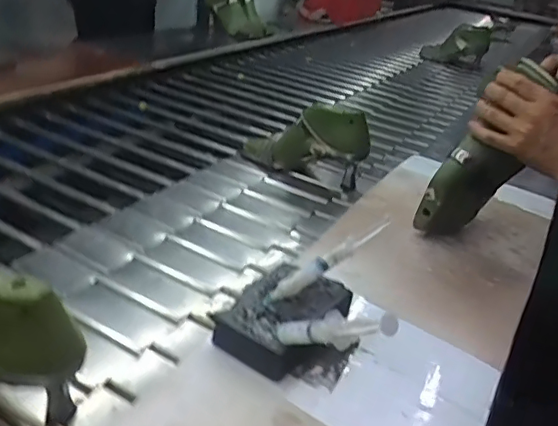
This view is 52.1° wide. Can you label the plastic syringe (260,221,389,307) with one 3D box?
[{"bbox_3d":[0.049,0.050,0.560,0.144,0.020,0.017,-33,39,-7],"label":"plastic syringe"}]

